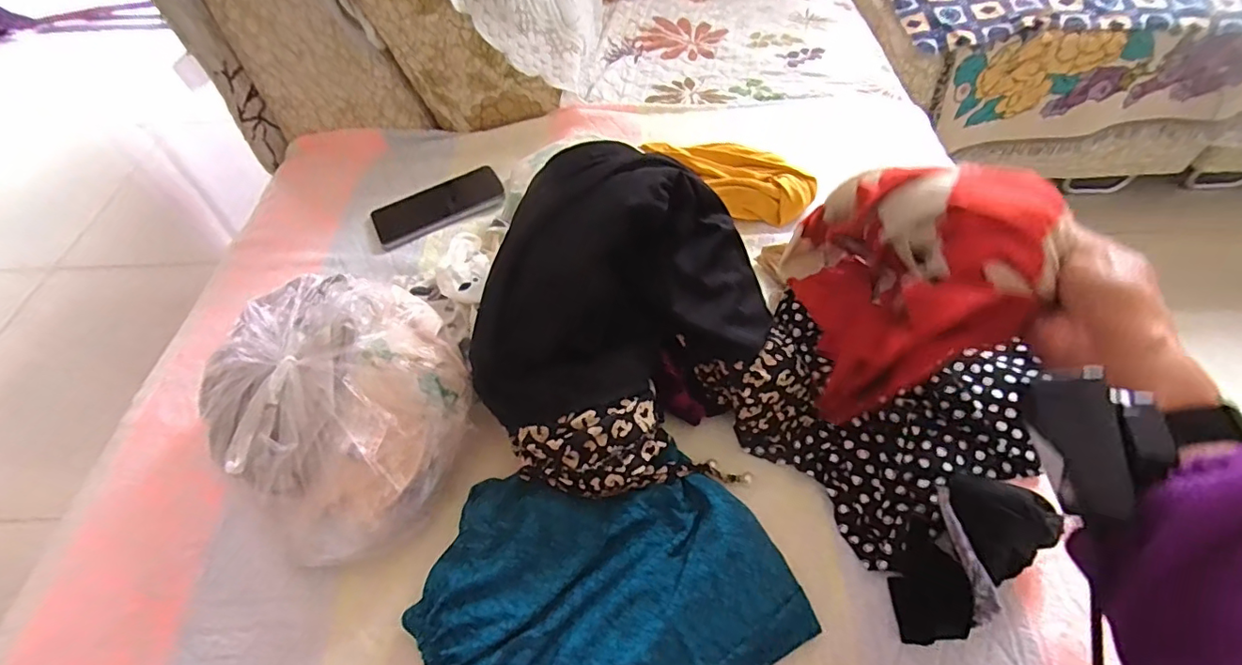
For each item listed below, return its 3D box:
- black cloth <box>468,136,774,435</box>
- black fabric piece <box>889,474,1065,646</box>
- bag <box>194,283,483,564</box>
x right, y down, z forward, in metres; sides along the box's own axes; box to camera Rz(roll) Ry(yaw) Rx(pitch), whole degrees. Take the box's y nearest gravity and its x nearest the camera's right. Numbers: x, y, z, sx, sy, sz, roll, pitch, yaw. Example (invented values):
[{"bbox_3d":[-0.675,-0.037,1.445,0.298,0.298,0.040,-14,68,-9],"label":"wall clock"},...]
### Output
[{"bbox_3d":[0.000,-0.039,0.427,0.248,0.154,0.149,-17,56,-10],"label":"black cloth"},{"bbox_3d":[0.249,0.168,0.393,0.129,0.063,0.075,-39,62,-23],"label":"black fabric piece"},{"bbox_3d":[-0.233,0.056,0.448,0.196,0.109,0.236,-36,61,-22],"label":"bag"}]

